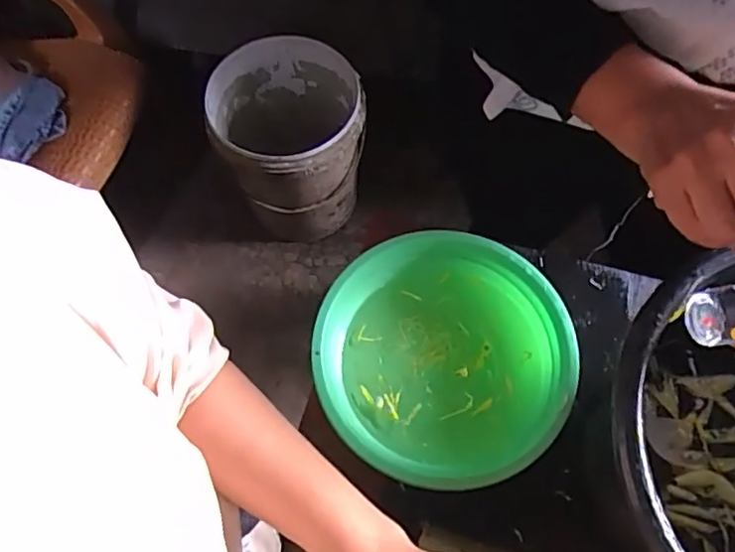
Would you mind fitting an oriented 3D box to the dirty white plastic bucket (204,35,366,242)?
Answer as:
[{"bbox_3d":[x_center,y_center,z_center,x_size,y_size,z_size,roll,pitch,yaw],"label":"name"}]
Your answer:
[{"bbox_3d":[-0.158,-0.289,1.264,0.296,0.350,0.294,-4,69,1],"label":"dirty white plastic bucket"}]

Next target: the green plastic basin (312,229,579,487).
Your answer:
[{"bbox_3d":[0.072,0.078,0.564,0.219,0.069,0.229,-1,69,2],"label":"green plastic basin"}]

